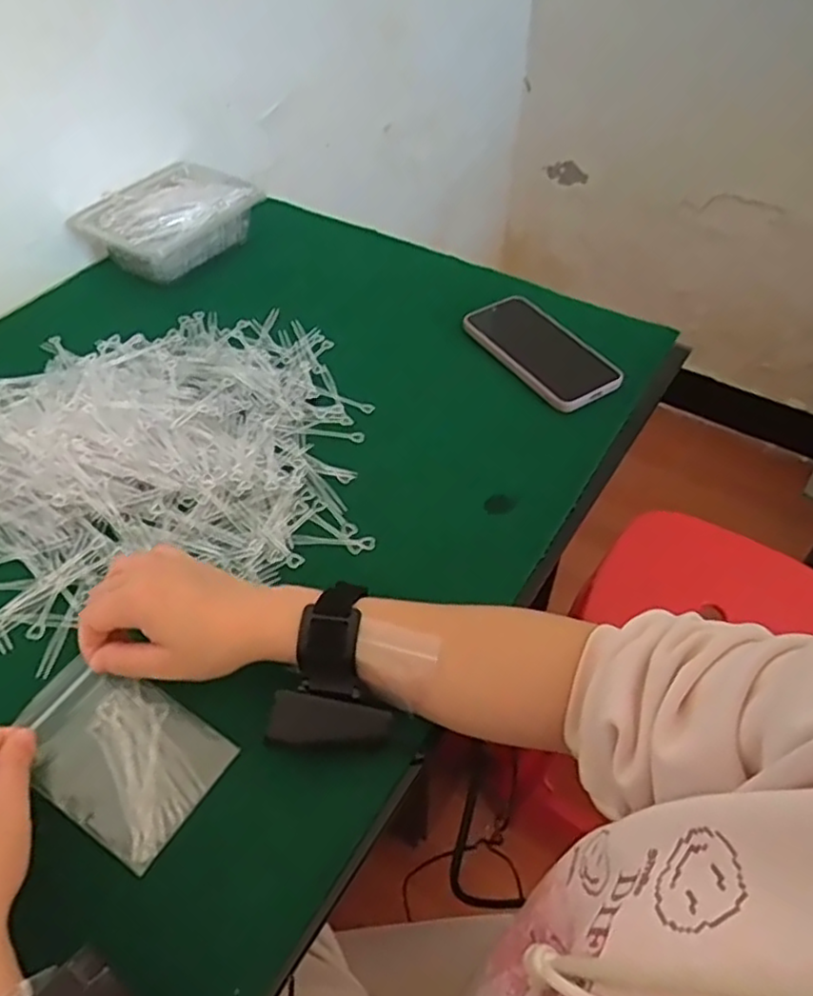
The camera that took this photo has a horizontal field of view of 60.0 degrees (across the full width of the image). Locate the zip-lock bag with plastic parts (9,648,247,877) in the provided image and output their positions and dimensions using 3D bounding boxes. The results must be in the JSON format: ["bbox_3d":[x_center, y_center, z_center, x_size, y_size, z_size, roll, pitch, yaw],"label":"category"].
[{"bbox_3d":[-0.169,0.148,0.414,0.109,0.034,0.080,25,52,21],"label":"zip-lock bag with plastic parts"}]

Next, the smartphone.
[{"bbox_3d":[0.131,-0.145,0.682,0.080,0.015,0.156,-26,53,-22],"label":"smartphone"}]

